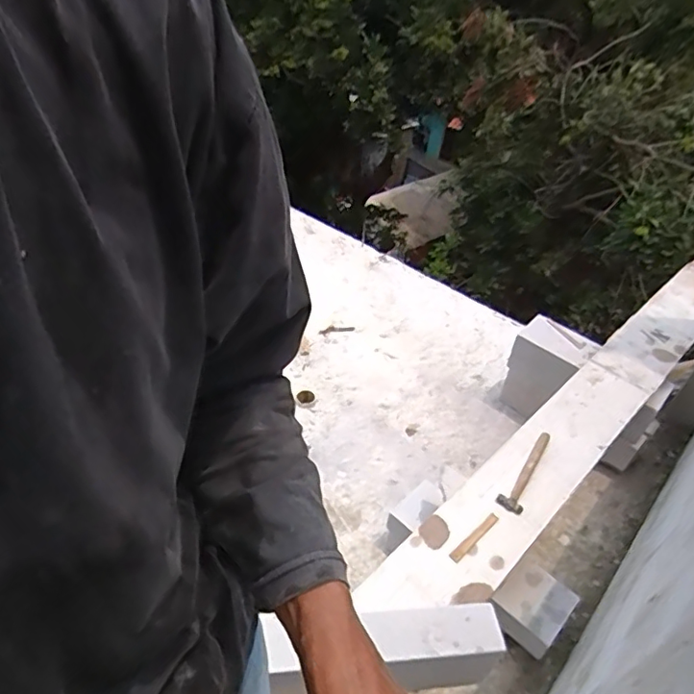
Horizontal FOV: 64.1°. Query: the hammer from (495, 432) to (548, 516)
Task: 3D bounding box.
[{"bbox_3d":[0.554,0.383,1.706,0.076,0.032,0.325,27,57,22],"label":"hammer"}]

